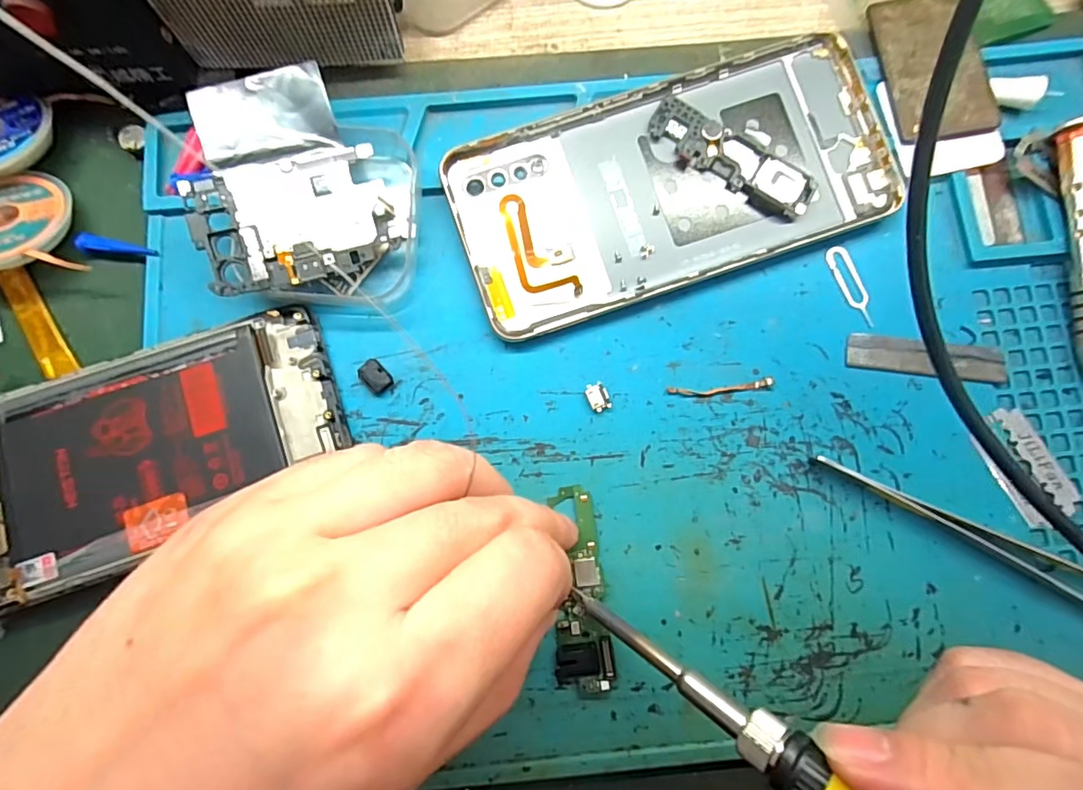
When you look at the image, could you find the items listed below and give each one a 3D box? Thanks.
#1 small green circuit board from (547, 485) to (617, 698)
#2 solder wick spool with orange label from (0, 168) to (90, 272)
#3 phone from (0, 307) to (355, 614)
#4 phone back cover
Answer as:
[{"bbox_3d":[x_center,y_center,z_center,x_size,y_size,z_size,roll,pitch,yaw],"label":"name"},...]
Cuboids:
[{"bbox_3d":[0.014,0.067,0.180,0.019,0.005,0.068,-2,78,0],"label":"small green circuit board"},{"bbox_3d":[-0.195,-0.060,0.193,0.045,0.016,0.046,0,81,0],"label":"solder wick spool with orange label"},{"bbox_3d":[-0.148,0.025,0.182,0.158,0.010,0.070,-19,82,-3],"label":"phone"},{"bbox_3d":[0.050,-0.080,0.197,0.161,0.013,0.075,-19,82,-3],"label":"phone back cover"}]

